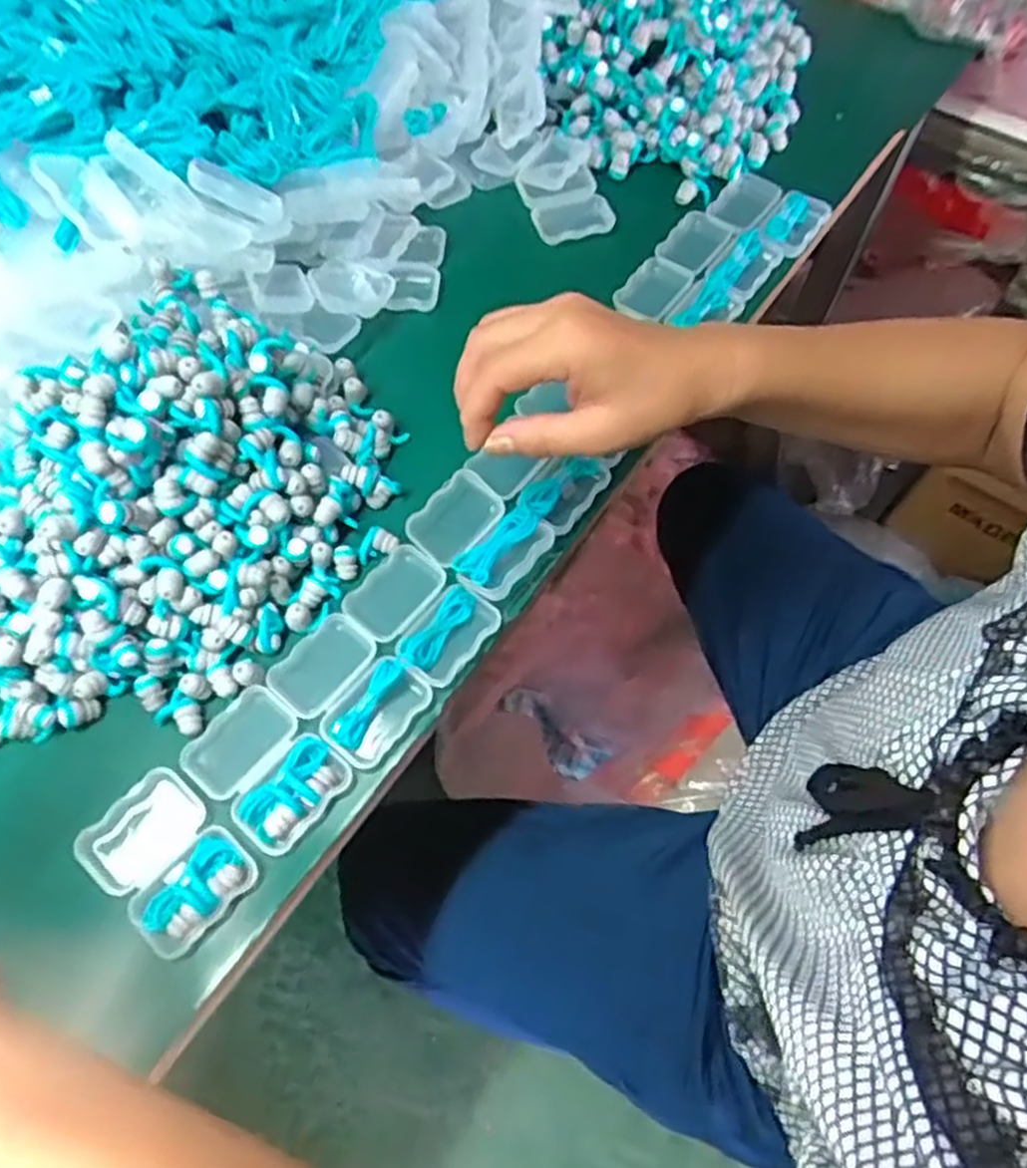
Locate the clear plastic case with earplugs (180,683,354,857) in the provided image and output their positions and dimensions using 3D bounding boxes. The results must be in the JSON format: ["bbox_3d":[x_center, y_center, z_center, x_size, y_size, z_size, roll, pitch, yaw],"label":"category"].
[{"bbox_3d":[-0.125,0.093,0.401,0.075,0.020,0.055,38,70,17],"label":"clear plastic case with earplugs"}]

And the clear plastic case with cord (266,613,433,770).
[{"bbox_3d":[-0.087,0.055,0.421,0.075,0.022,0.055,38,70,17],"label":"clear plastic case with cord"}]

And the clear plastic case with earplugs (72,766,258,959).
[{"bbox_3d":[-0.165,0.133,0.381,0.076,0.015,0.055,39,70,17],"label":"clear plastic case with earplugs"}]

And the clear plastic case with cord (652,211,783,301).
[{"bbox_3d":[0.140,-0.225,0.538,0.069,0.022,0.054,41,71,18],"label":"clear plastic case with cord"}]

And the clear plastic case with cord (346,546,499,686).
[{"bbox_3d":[-0.050,0.017,0.437,0.072,0.018,0.054,38,70,17],"label":"clear plastic case with cord"}]

